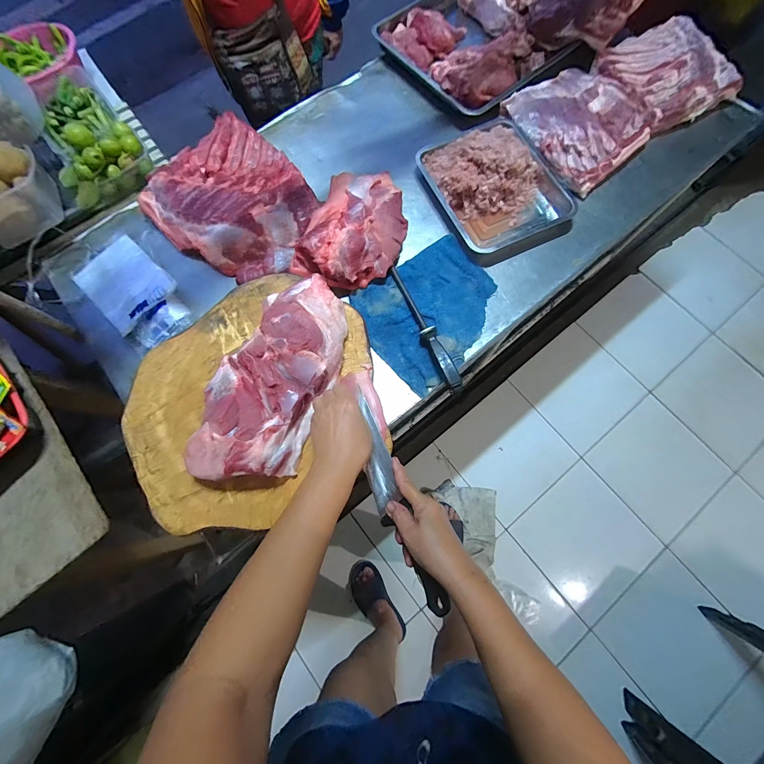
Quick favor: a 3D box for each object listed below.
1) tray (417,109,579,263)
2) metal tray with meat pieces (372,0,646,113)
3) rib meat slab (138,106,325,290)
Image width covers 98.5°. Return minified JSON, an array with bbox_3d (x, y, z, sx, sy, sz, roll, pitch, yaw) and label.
[{"bbox_3d":[0.248,-0.438,0.702,0.255,0.079,0.325,-23,76,-6],"label":"tray"},{"bbox_3d":[0.283,-0.919,0.820,0.536,0.123,0.450,-31,77,-8],"label":"metal tray with meat pieces"},{"bbox_3d":[-0.301,-0.383,0.704,0.356,0.043,0.303,38,78,9],"label":"rib meat slab"}]

